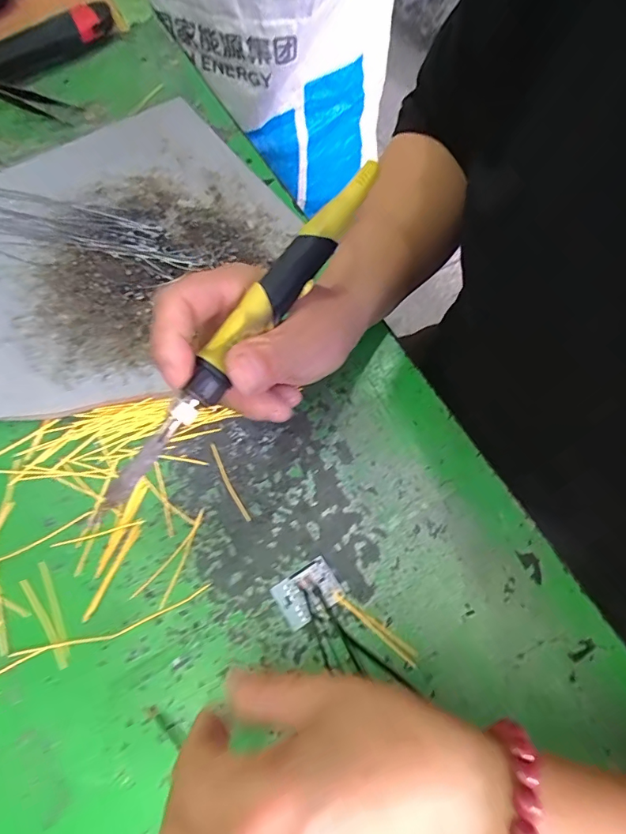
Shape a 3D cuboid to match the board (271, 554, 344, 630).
[{"bbox_3d":[-0.003,0.094,0.248,0.033,0.004,0.025,-30,69,-14],"label":"board"}]

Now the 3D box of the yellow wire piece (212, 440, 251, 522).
[{"bbox_3d":[-0.050,0.038,0.274,0.004,0.004,0.052,-26,68,-12],"label":"yellow wire piece"}]

